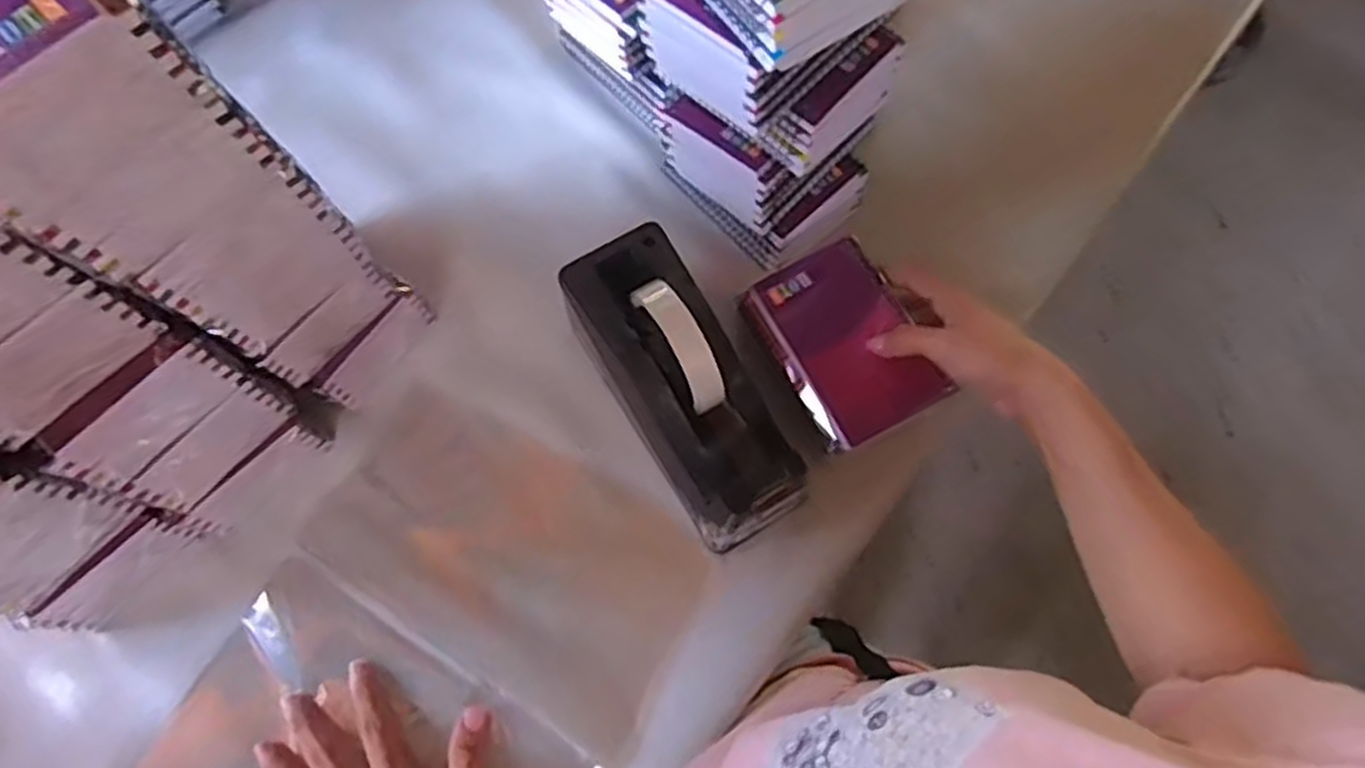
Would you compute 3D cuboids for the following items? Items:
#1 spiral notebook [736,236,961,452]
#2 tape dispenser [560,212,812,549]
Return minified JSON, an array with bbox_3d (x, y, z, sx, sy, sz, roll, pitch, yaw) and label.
[{"bbox_3d":[0.111,-0.029,0.529,0.095,0.025,0.127,-28,74,-11],"label":"spiral notebook"},{"bbox_3d":[-0.001,0.002,0.522,0.081,0.110,0.203,-29,74,-11],"label":"tape dispenser"}]

